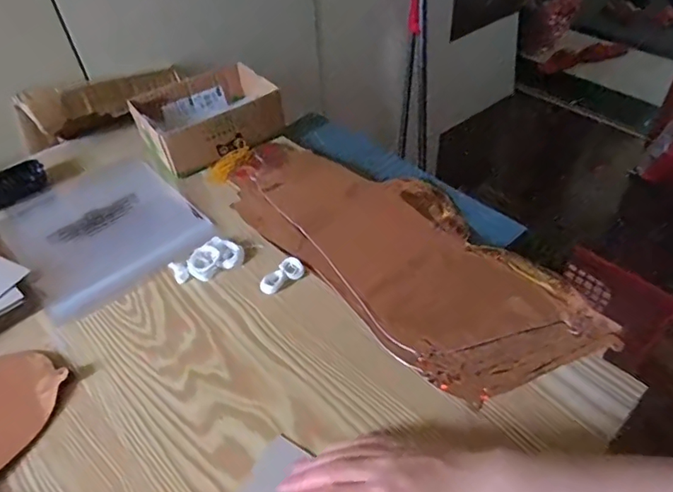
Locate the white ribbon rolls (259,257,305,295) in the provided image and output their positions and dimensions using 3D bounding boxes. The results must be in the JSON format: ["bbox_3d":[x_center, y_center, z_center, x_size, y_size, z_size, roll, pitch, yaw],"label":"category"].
[{"bbox_3d":[-0.060,0.032,0.549,0.051,0.009,0.026,-31,51,-24],"label":"white ribbon rolls"}]

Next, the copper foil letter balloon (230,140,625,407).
[{"bbox_3d":[0.059,-0.013,0.591,0.201,0.011,0.467,-32,51,-25],"label":"copper foil letter balloon"}]

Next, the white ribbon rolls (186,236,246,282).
[{"bbox_3d":[-0.137,0.013,0.572,0.061,0.016,0.041,-24,48,-19],"label":"white ribbon rolls"}]

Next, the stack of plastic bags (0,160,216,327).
[{"bbox_3d":[-0.296,-0.026,0.641,0.196,0.018,0.248,-35,52,-27],"label":"stack of plastic bags"}]

